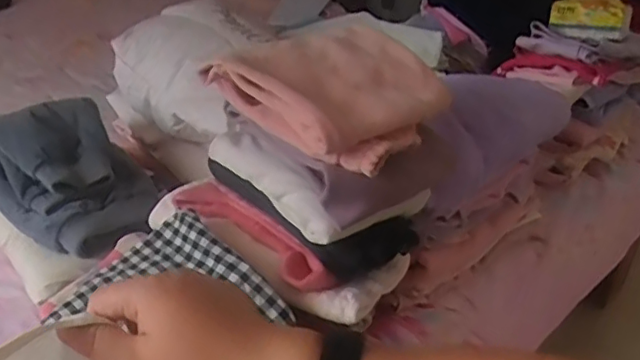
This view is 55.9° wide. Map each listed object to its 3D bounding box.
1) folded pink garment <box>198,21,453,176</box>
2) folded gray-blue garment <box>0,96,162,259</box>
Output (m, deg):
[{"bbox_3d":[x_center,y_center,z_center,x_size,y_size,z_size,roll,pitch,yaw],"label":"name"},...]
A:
[{"bbox_3d":[0.016,-0.093,0.632,0.193,0.080,0.193,19,36,27],"label":"folded pink garment"},{"bbox_3d":[-0.365,-0.019,0.851,0.186,0.114,0.308,-26,40,-37],"label":"folded gray-blue garment"}]

